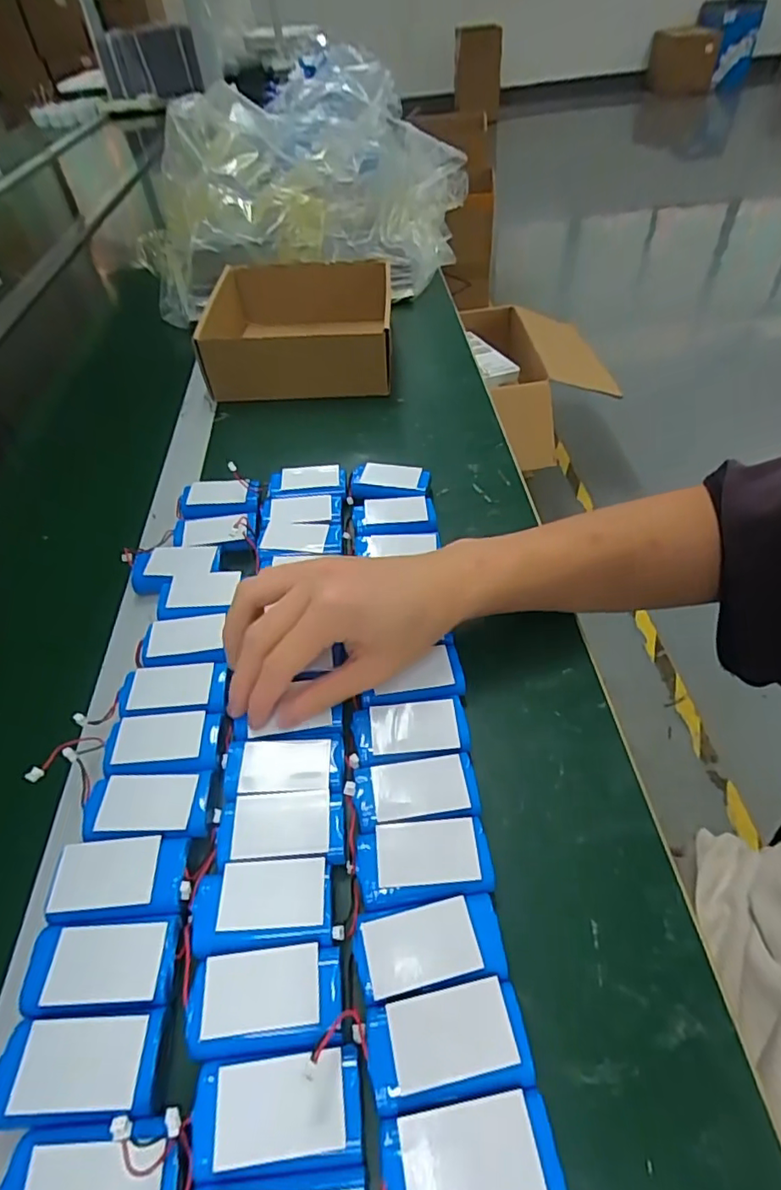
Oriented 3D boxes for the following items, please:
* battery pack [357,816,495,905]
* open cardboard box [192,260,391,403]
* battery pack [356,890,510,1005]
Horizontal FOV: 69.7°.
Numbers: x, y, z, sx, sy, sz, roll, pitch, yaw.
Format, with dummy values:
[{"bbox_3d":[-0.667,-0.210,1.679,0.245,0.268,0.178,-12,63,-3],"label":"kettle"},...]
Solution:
[{"bbox_3d":[0.017,0.134,0.284,0.066,0.009,0.037,-7,48,-1],"label":"battery pack"},{"bbox_3d":[-0.100,-0.313,0.660,0.199,0.072,0.199,-2,48,4],"label":"open cardboard box"},{"bbox_3d":[0.018,0.162,0.261,0.067,0.009,0.035,-10,48,-3],"label":"battery pack"}]

